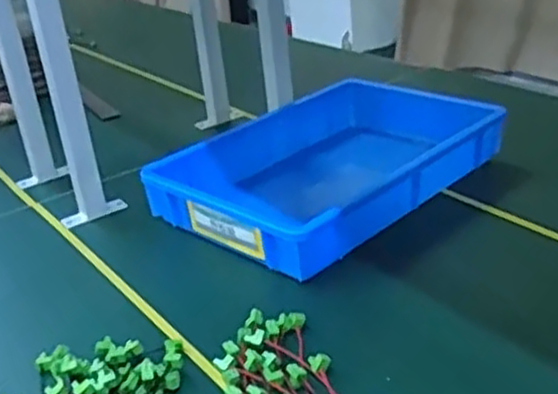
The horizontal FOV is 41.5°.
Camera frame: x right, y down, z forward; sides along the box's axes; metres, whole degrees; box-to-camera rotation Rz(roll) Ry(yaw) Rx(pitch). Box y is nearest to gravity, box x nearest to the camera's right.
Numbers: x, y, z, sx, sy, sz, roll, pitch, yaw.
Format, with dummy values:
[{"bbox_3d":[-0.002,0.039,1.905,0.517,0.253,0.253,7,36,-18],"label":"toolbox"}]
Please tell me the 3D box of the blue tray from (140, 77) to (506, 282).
[{"bbox_3d":[0.078,-0.046,1.010,0.464,0.078,0.288,-27,32,-35],"label":"blue tray"}]

